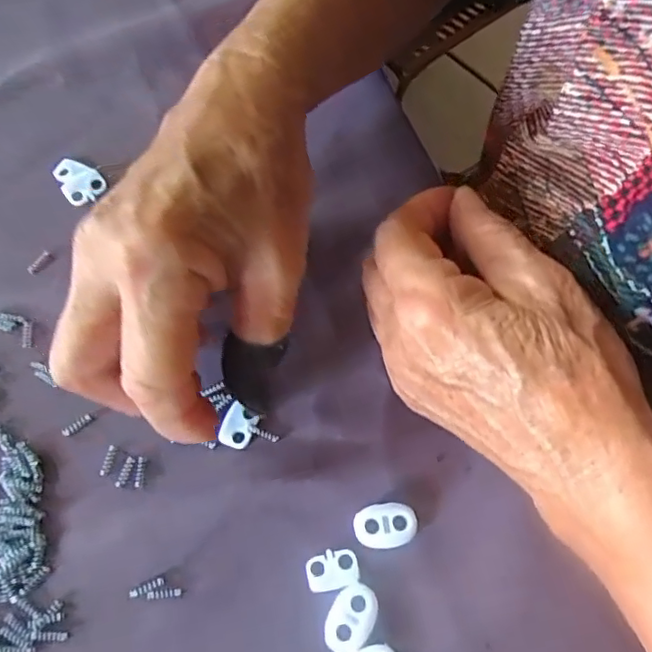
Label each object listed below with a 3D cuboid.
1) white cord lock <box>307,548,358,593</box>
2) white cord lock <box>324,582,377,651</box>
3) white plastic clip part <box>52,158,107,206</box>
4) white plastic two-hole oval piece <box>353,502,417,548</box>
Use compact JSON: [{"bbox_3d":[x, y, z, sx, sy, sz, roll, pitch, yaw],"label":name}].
[{"bbox_3d":[0.002,0.087,0.202,0.019,0.004,0.013,-11,68,-5],"label":"white cord lock"},{"bbox_3d":[0.009,0.101,0.196,0.014,0.004,0.023,27,70,10],"label":"white cord lock"},{"bbox_3d":[-0.116,-0.069,0.263,0.018,0.004,0.026,-38,73,-15],"label":"white plastic clip part"},{"bbox_3d":[0.022,0.073,0.208,0.022,0.004,0.015,-6,68,-3],"label":"white plastic two-hole oval piece"}]

